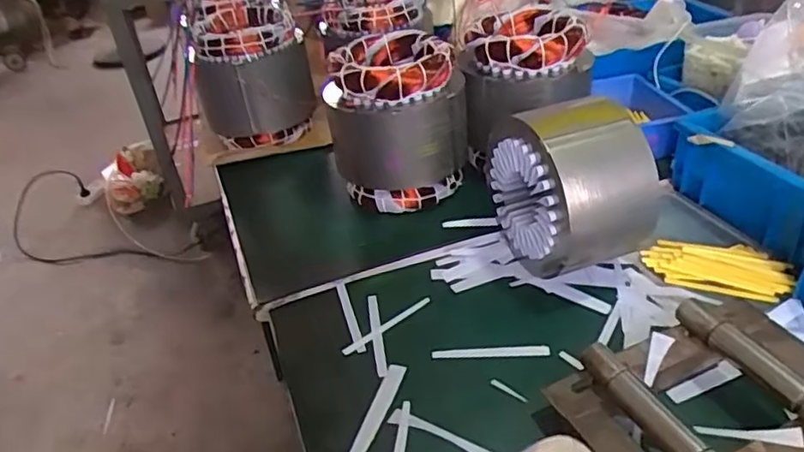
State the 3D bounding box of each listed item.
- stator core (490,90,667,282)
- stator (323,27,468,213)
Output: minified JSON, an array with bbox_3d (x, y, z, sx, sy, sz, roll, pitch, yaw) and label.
[{"bbox_3d":[0.158,-0.032,0.564,0.109,0.149,0.122,-16,37,-13],"label":"stator core"},{"bbox_3d":[-0.004,-0.114,0.679,0.141,0.164,0.124,-6,36,0],"label":"stator"}]

